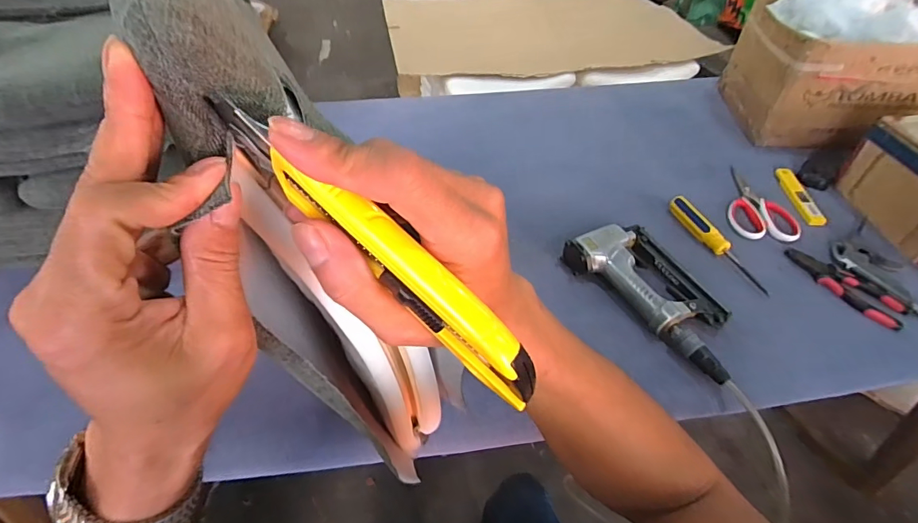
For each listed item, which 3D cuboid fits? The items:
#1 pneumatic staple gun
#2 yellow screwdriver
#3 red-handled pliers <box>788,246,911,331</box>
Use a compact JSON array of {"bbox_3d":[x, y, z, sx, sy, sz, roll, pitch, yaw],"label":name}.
[{"bbox_3d":[0.272,0.032,0.617,0.120,0.037,0.244,-29,54,-25],"label":"pneumatic staple gun"},{"bbox_3d":[0.383,-0.031,0.686,0.032,0.021,0.194,-16,49,-16],"label":"yellow screwdriver"},{"bbox_3d":[0.531,0.031,0.640,0.044,0.021,0.154,-26,53,-23],"label":"red-handled pliers"}]

